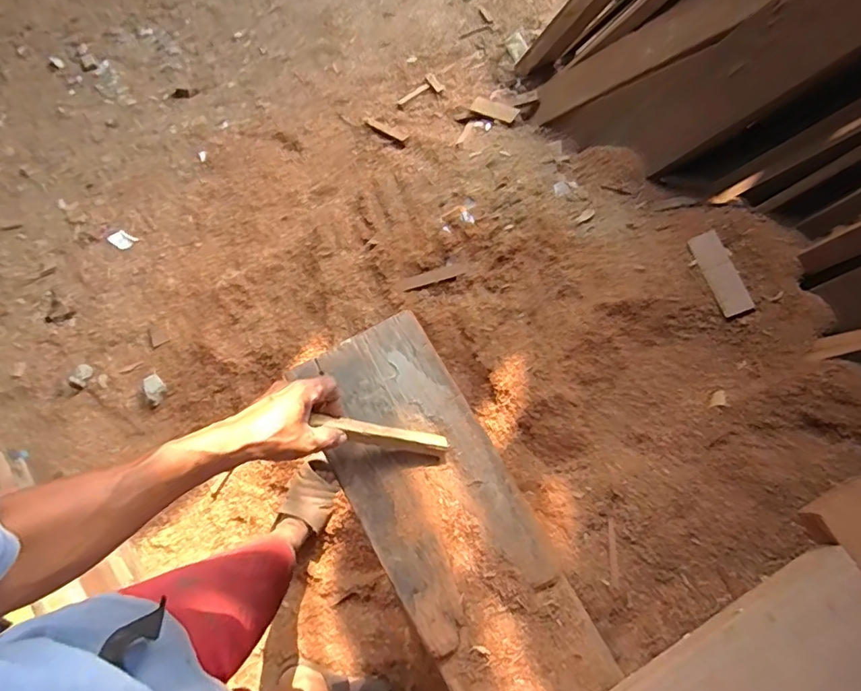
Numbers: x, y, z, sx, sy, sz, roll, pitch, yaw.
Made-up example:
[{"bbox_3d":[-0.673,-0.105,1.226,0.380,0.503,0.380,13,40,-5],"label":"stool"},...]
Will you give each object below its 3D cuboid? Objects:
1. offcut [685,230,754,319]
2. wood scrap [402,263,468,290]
[{"bbox_3d":[0.498,-0.126,0.904,0.051,0.010,0.159,-18,65,12],"label":"offcut"},{"bbox_3d":[0.008,-0.155,1.185,0.162,0.004,0.028,-13,73,23],"label":"wood scrap"}]

